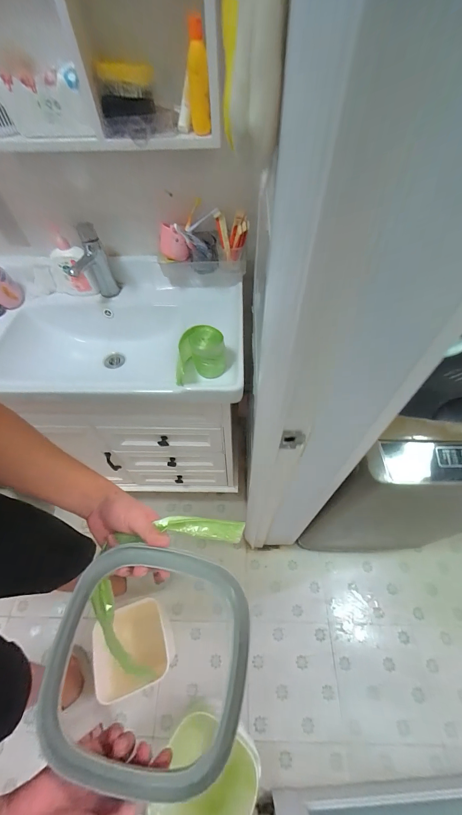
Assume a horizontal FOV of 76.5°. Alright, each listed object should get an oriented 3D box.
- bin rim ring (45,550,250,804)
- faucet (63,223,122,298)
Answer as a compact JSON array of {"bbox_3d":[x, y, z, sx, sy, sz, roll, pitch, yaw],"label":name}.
[{"bbox_3d":[-0.091,0.286,0.341,0.215,0.028,0.215,1,63,-1],"label":"bin rim ring"},{"bbox_3d":[-0.382,-0.382,0.807,0.074,0.192,0.132,32,64,21],"label":"faucet"}]

